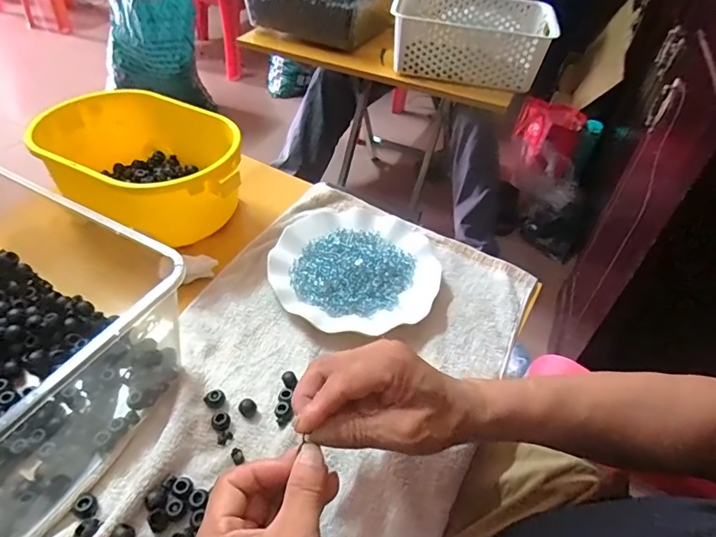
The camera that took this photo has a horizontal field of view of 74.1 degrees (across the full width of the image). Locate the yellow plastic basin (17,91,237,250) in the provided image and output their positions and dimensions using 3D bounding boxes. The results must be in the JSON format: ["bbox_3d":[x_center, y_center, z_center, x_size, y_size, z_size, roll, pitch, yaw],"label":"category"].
[{"bbox_3d":[-0.250,-0.121,0.554,0.245,0.083,0.167,29,49,22],"label":"yellow plastic basin"}]

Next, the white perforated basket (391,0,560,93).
[{"bbox_3d":[0.224,-0.471,0.961,0.305,0.106,0.223,13,45,8],"label":"white perforated basket"}]

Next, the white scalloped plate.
[{"bbox_3d":[-0.001,-0.004,0.527,0.181,0.023,0.175,2,45,-2],"label":"white scalloped plate"}]

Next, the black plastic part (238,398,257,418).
[{"bbox_3d":[-0.096,0.120,0.411,0.014,0.012,0.013,2,45,-2],"label":"black plastic part"}]

